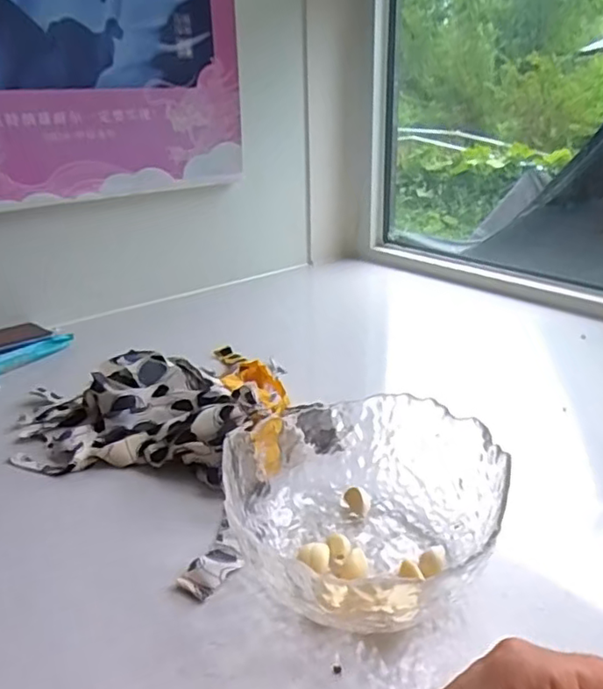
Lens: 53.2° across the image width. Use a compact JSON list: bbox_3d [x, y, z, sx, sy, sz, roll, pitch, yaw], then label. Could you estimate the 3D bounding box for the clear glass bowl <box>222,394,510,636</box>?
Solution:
[{"bbox_3d":[0.033,0.114,0.434,0.169,0.085,0.187,19,30,39],"label":"clear glass bowl"}]

